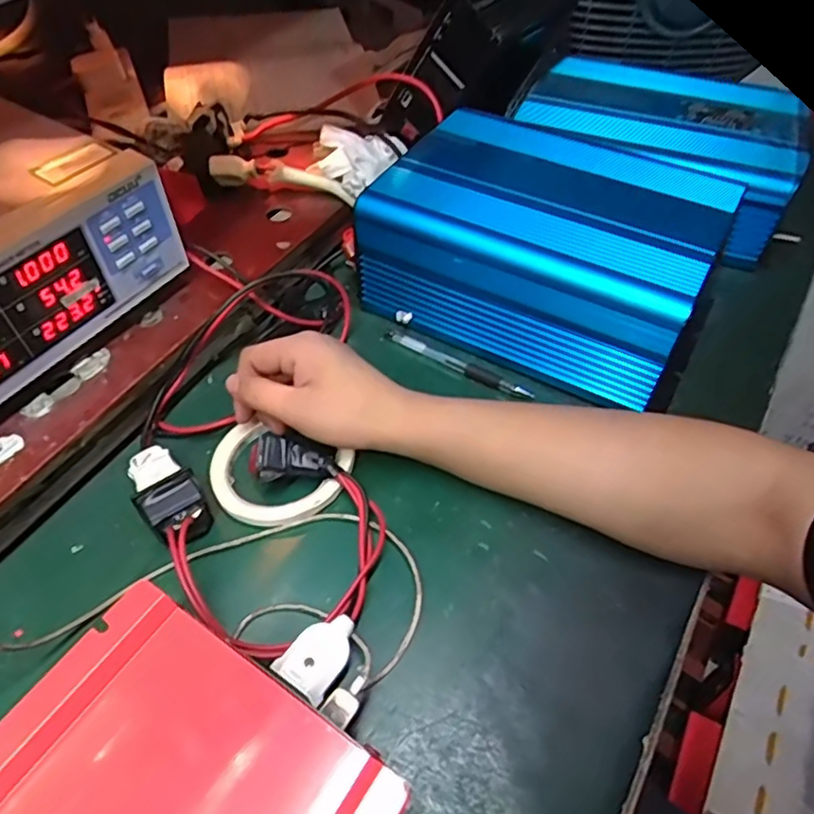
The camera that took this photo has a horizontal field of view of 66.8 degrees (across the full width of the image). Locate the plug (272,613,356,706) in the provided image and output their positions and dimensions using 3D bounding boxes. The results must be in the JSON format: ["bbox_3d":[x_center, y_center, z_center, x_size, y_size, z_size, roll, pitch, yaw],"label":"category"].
[{"bbox_3d":[-0.048,0.142,0.353,0.032,0.023,0.045,34,58,20],"label":"plug"}]

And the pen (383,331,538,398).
[{"bbox_3d":[0.040,-0.035,0.506,0.132,0.015,0.011,29,57,17],"label":"pen"}]

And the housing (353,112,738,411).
[{"bbox_3d":[0.112,-0.138,0.510,0.261,0.107,0.179,26,56,16],"label":"housing"}]

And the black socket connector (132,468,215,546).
[{"bbox_3d":[-0.148,0.066,0.397,0.038,0.031,0.032,-26,59,-21],"label":"black socket connector"}]

